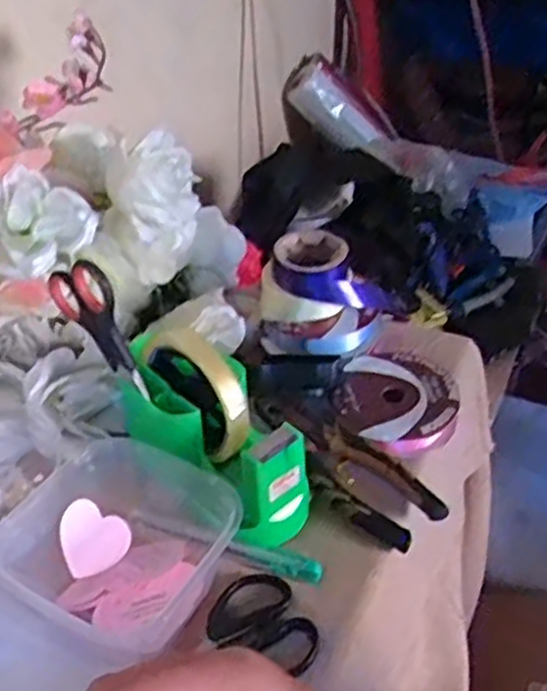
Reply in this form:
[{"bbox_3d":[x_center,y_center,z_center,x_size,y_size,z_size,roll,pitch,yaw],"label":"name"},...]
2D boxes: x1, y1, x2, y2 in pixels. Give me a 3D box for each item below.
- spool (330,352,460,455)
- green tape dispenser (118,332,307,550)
[{"bbox_3d":[0.090,0.040,0.564,0.088,0.016,0.093,0,37,0],"label":"spool"},{"bbox_3d":[-0.049,0.051,0.488,0.151,0.103,0.053,30,47,34],"label":"green tape dispenser"}]

